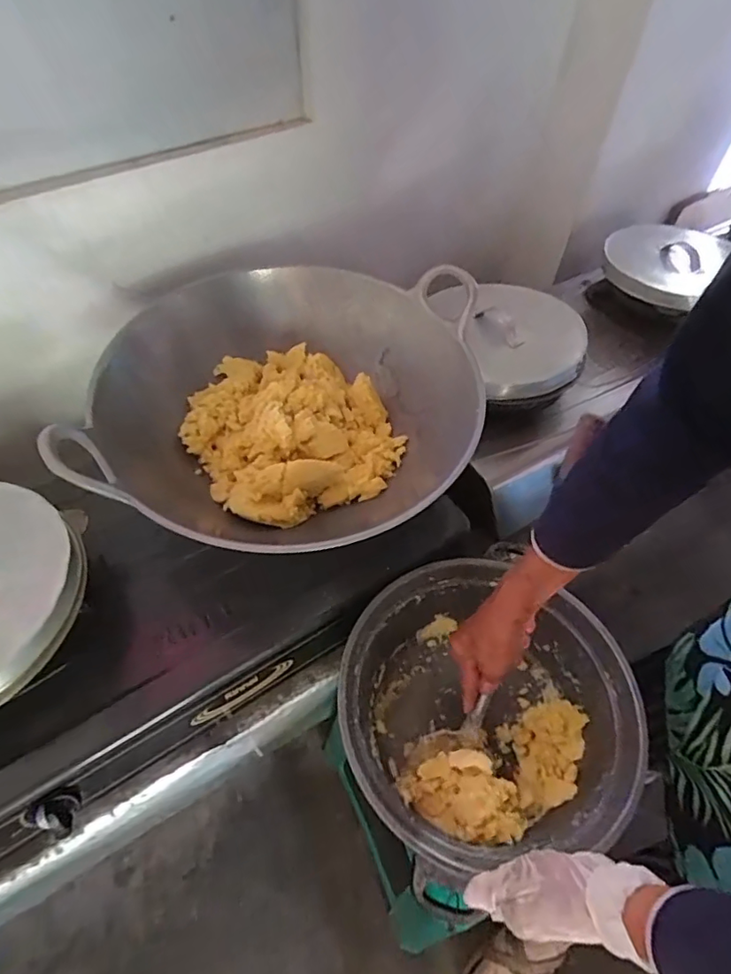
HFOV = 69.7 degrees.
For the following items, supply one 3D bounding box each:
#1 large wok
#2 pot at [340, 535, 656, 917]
[{"bbox_3d":[-0.085,-0.101,0.660,0.429,0.135,0.447,7,50,6],"label":"large wok"},{"bbox_3d":[0.124,0.249,0.595,0.294,0.129,0.301,2,50,-3],"label":"pot"}]

